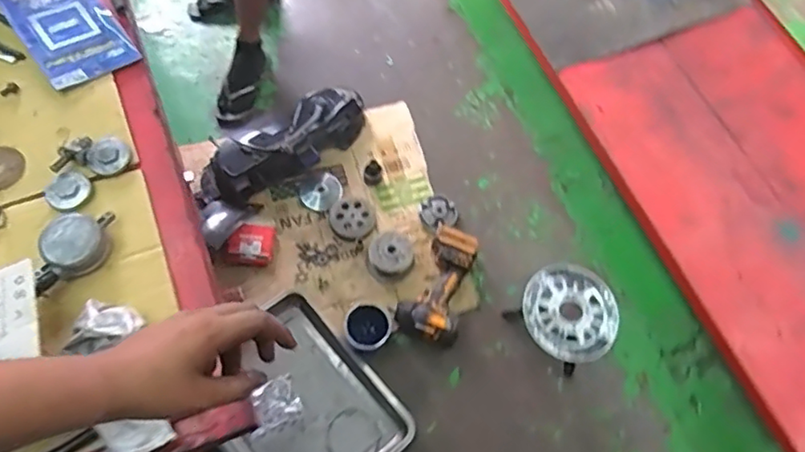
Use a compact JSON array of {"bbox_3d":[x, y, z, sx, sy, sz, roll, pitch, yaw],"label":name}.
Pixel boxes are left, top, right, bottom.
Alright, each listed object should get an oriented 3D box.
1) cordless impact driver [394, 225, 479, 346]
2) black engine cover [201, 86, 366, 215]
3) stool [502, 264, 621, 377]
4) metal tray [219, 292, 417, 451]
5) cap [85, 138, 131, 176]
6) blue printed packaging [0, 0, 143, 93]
[{"bbox_3d":[0.099,0.144,1.433,0.168,0.094,0.267,27,65,8],"label":"cordless impact driver"},{"bbox_3d":[-0.283,-0.221,1.572,0.435,0.120,0.187,-37,73,-20],"label":"black engine cover"},{"bbox_3d":[0.377,0.218,1.394,0.217,0.130,0.215,2,64,-4],"label":"stool"},{"bbox_3d":[-0.226,0.397,1.304,0.349,0.064,0.430,-37,71,-20],"label":"metal tray"},{"bbox_3d":[-0.390,-0.091,0.793,0.053,0.022,0.047,-41,74,-21],"label":"cap"},{"bbox_3d":[-0.494,-0.295,0.876,0.122,0.015,0.221,-35,72,-19],"label":"blue printed packaging"}]

